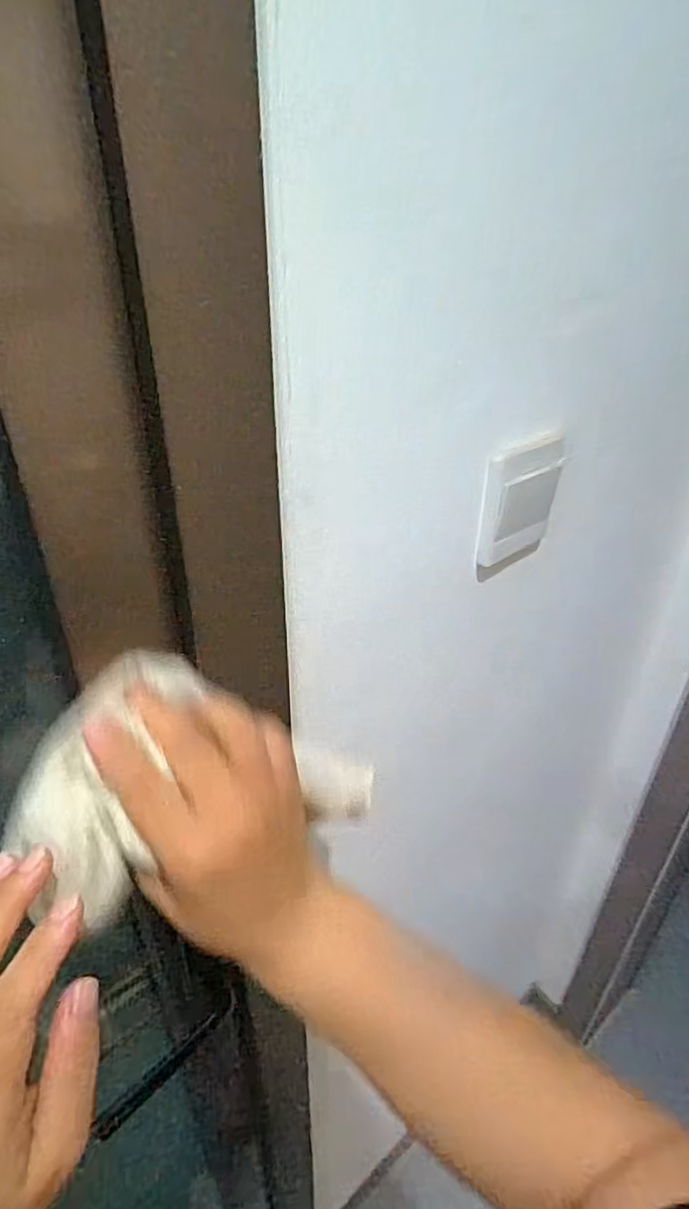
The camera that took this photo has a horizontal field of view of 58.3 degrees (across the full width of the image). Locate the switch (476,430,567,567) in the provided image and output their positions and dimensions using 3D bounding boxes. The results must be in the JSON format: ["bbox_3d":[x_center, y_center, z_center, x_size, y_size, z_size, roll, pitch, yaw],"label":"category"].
[{"bbox_3d":[0.135,-0.082,0.473,0.085,0.093,0.015,-25,41,-34],"label":"switch"}]

